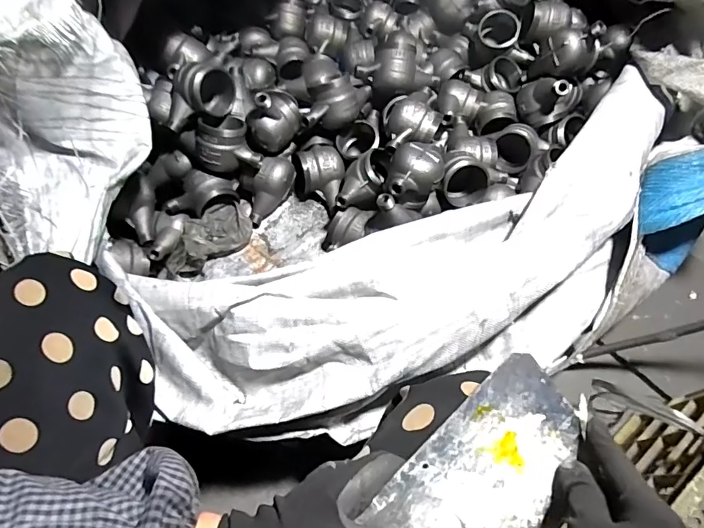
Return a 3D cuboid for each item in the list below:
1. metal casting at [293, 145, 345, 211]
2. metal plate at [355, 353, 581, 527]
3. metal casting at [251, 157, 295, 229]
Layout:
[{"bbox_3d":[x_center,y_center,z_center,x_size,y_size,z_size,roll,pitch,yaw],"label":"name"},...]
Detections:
[{"bbox_3d":[-0.061,-0.162,0.820,0.093,0.072,0.098,2,61,1],"label":"metal casting"},{"bbox_3d":[0.081,0.183,0.321,0.235,0.004,0.112,-41,93,-16],"label":"metal plate"},{"bbox_3d":[-0.148,-0.129,0.806,0.056,0.058,0.131,29,98,14],"label":"metal casting"}]

